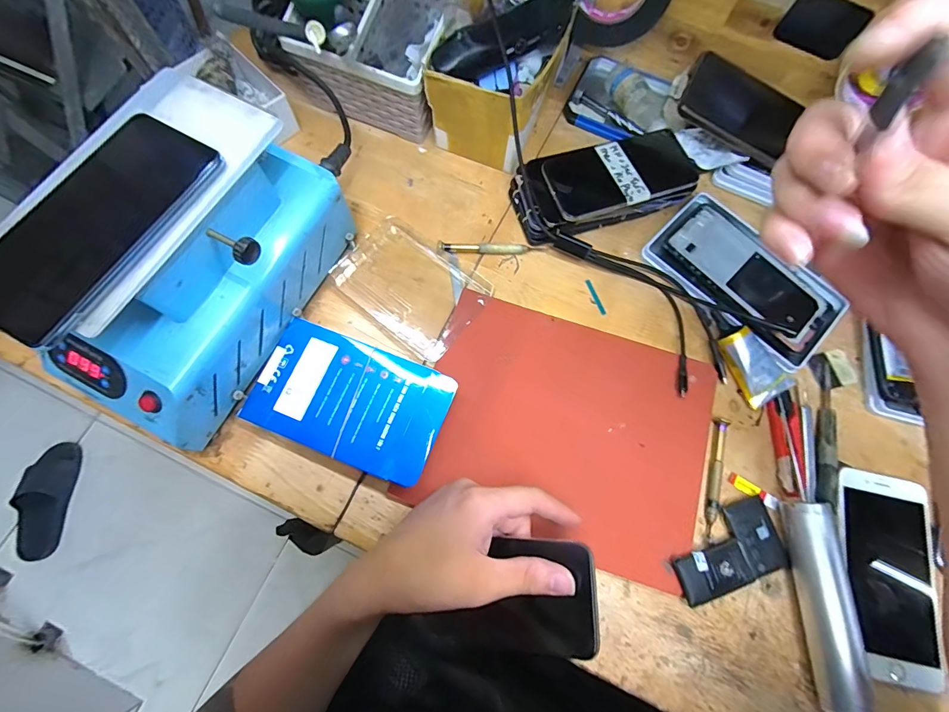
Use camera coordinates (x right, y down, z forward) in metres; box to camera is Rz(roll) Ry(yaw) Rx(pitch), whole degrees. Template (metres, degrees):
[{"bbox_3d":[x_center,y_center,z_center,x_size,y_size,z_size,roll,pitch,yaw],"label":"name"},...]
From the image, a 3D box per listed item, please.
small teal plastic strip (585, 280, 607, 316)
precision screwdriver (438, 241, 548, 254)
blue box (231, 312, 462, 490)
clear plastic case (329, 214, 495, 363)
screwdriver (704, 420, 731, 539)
[{"bbox_3d":[0.119,-0.058,0.398,0.005,0.004,0.038,-21,74,-9],"label":"small teal plastic strip"},{"bbox_3d":[0.018,-0.107,0.405,0.106,0.010,0.010,1,72,-2],"label":"precision screwdriver"},{"bbox_3d":[-0.106,0.038,0.350,0.160,0.019,0.097,21,73,4],"label":"blue box"},{"bbox_3d":[-0.060,-0.069,0.389,0.136,0.009,0.098,37,74,9],"label":"clear plastic case"},{"bbox_3d":[0.207,0.101,0.345,0.012,0.005,0.098,17,72,3],"label":"screwdriver"}]

